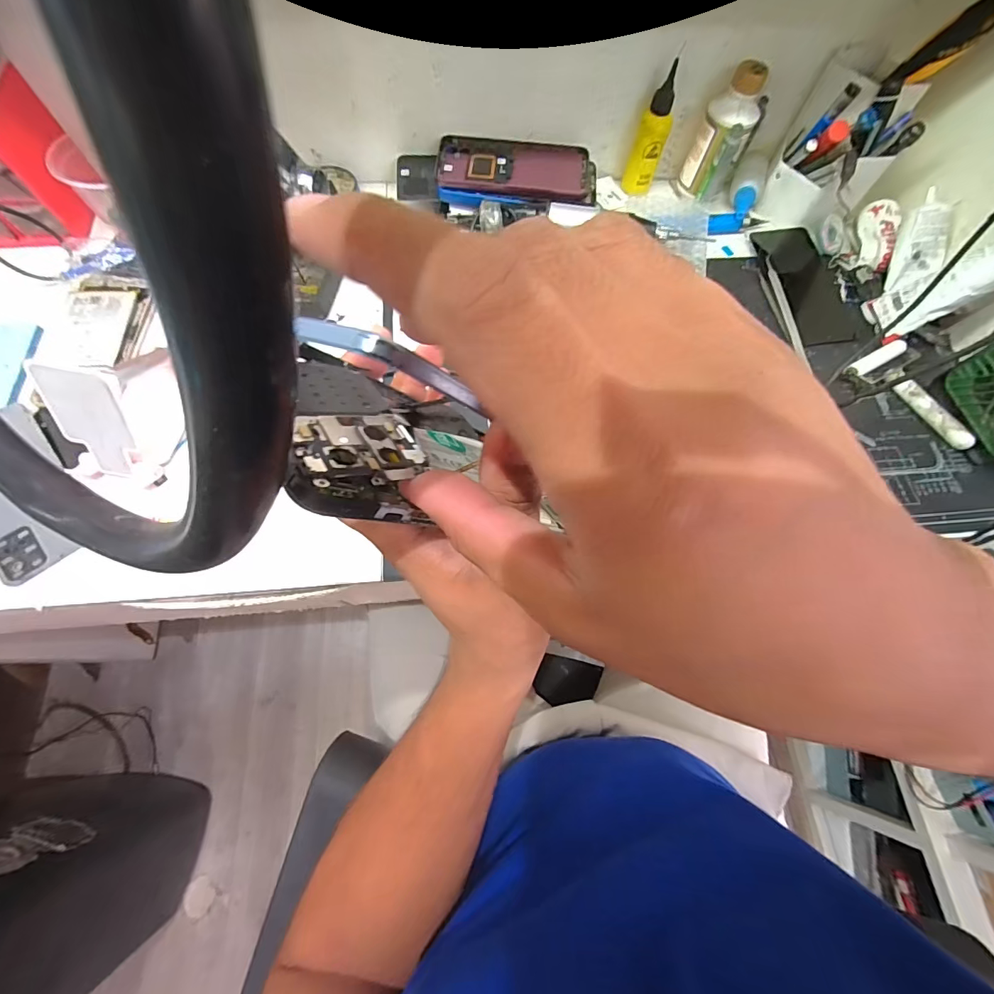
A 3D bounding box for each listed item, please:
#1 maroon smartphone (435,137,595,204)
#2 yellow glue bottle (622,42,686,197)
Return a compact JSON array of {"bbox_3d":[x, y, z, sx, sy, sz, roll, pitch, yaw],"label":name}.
[{"bbox_3d":[0.023,-0.364,0.474,0.174,0.009,0.089,8,70,1],"label":"maroon smartphone"},{"bbox_3d":[0.174,-0.405,0.476,0.034,0.114,0.029,18,70,4],"label":"yellow glue bottle"}]

